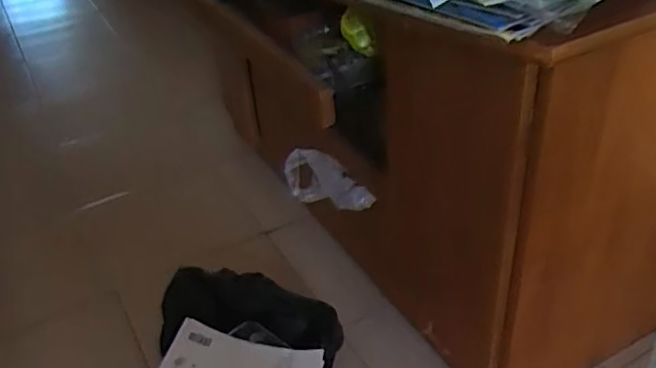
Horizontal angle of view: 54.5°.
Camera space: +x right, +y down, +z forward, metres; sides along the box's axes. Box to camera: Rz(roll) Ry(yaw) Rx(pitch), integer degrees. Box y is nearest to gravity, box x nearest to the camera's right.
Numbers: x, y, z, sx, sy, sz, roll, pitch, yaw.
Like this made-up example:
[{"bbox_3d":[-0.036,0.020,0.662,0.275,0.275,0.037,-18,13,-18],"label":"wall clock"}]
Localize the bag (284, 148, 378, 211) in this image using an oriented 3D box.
[{"bbox_3d":[-0.005,-0.001,1.037,0.028,0.098,0.215,-30,28,-29],"label":"bag"}]

